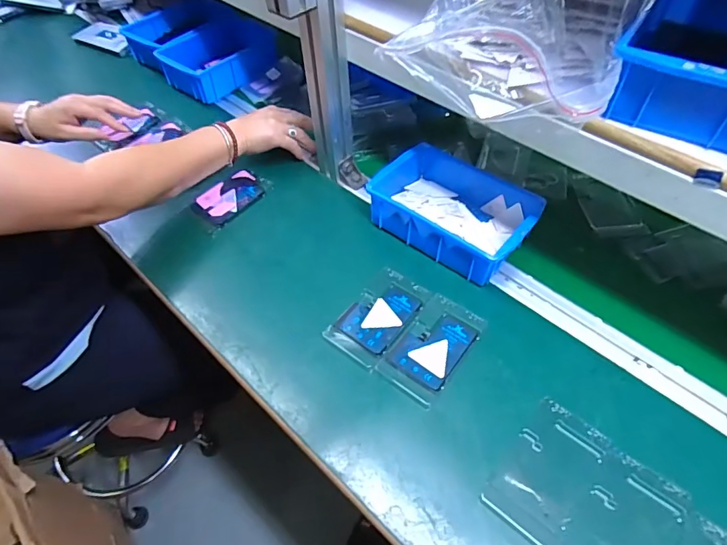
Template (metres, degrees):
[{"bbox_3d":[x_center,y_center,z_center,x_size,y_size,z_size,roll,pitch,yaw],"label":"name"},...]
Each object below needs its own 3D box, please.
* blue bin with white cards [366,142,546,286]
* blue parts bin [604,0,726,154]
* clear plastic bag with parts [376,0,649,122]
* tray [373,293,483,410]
[{"bbox_3d":[0.126,-0.087,0.621,0.202,0.062,0.149,32,60,24],"label":"blue bin with white cards"},{"bbox_3d":[0.306,-0.191,0.407,0.131,0.066,0.195,27,58,21],"label":"blue parts bin"},{"bbox_3d":[0.152,-0.238,0.432,0.192,0.114,0.200,23,56,18],"label":"clear plastic bag with parts"},{"bbox_3d":[0.081,0.082,0.526,0.074,0.009,0.132,32,59,24],"label":"tray"}]

